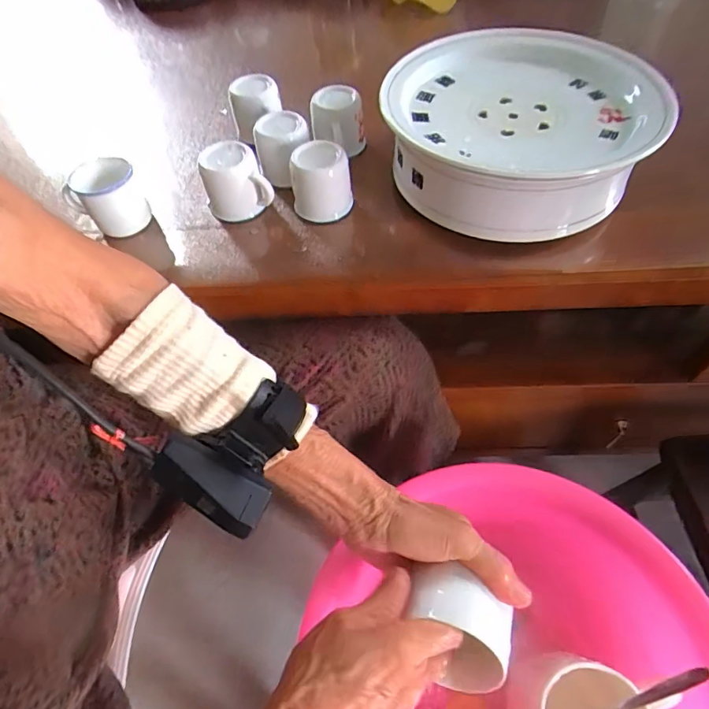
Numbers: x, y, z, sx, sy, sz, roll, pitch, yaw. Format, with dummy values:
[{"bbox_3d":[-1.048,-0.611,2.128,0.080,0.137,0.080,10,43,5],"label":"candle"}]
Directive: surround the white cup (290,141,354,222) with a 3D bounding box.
[{"bbox_3d":[-0.031,-0.156,0.420,0.052,0.054,0.050,-2,56,4],"label":"white cup"}]

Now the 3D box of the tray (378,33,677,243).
[{"bbox_3d":[0.138,-0.199,0.422,0.217,0.081,0.229,-4,56,2],"label":"tray"}]

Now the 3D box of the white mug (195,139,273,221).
[{"bbox_3d":[-0.107,-0.158,0.429,0.062,0.053,0.049,-10,56,-1],"label":"white mug"}]

